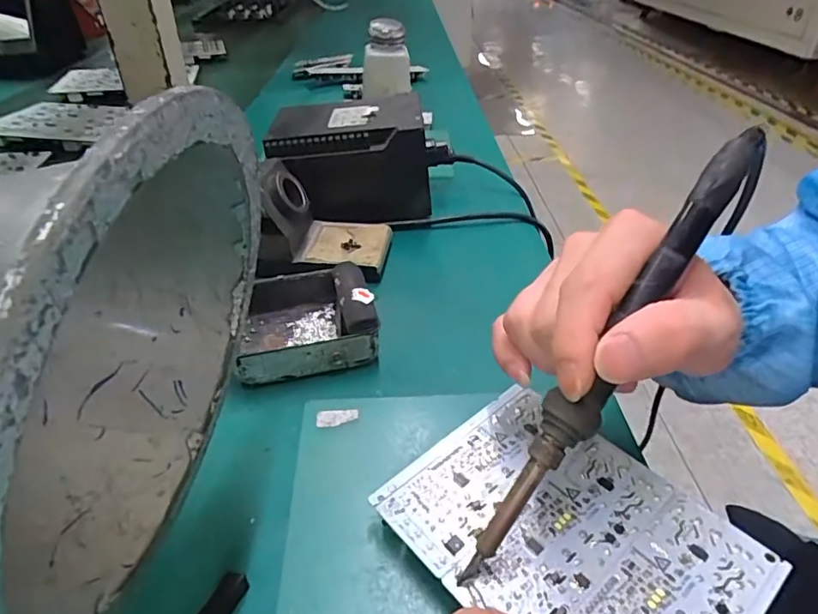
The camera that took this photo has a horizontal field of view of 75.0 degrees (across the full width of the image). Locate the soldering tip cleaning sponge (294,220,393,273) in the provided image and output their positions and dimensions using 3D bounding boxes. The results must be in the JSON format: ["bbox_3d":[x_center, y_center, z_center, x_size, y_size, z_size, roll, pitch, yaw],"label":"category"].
[{"bbox_3d":[-0.054,-0.052,0.445,0.071,0.008,0.065,4,37,5],"label":"soldering tip cleaning sponge"}]

